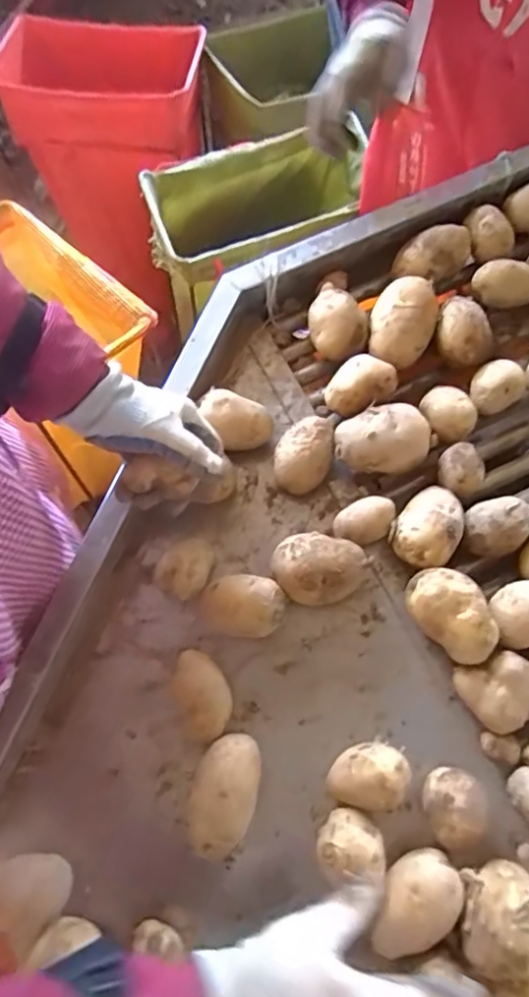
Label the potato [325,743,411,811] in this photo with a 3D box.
[{"bbox_3d":[0.085,0.229,0.491,0.061,0.044,0.048,7,70,1],"label":"potato"}]

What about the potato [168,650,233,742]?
[{"bbox_3d":[-0.054,0.172,0.524,0.043,0.041,0.073,-30,74,-12],"label":"potato"}]

